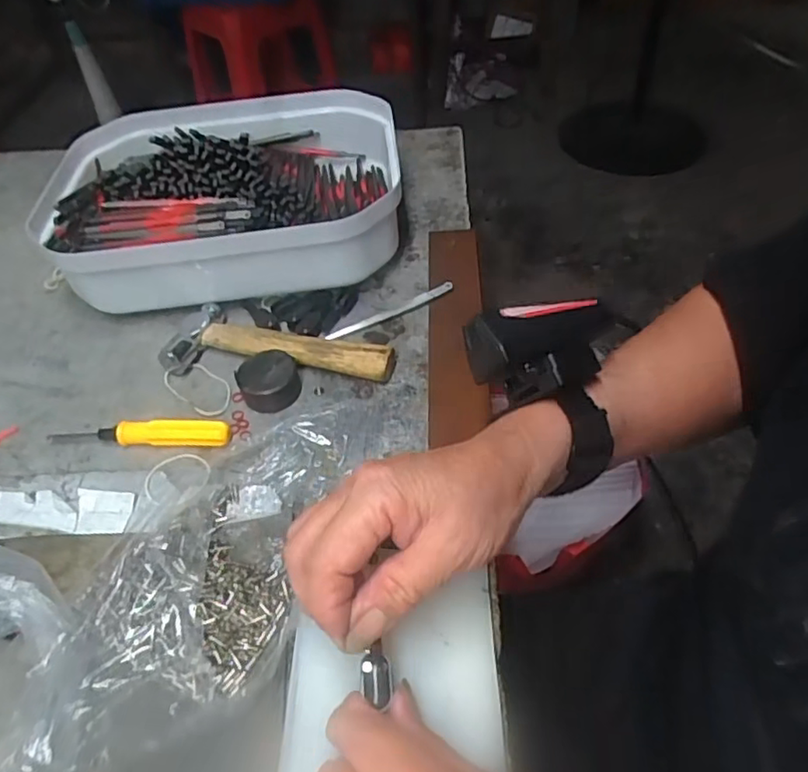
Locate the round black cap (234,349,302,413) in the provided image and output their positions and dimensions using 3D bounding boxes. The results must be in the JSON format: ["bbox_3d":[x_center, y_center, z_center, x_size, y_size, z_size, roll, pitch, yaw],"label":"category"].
[{"bbox_3d":[-0.090,-0.005,0.398,0.038,0.019,0.040,-3,48,3],"label":"round black cap"}]

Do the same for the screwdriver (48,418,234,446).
[{"bbox_3d":[-0.166,0.030,0.379,0.118,0.014,0.015,2,48,7],"label":"screwdriver"}]

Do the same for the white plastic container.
[{"bbox_3d":[-0.145,-0.152,0.497,0.279,0.075,0.219,-4,48,2],"label":"white plastic container"}]

